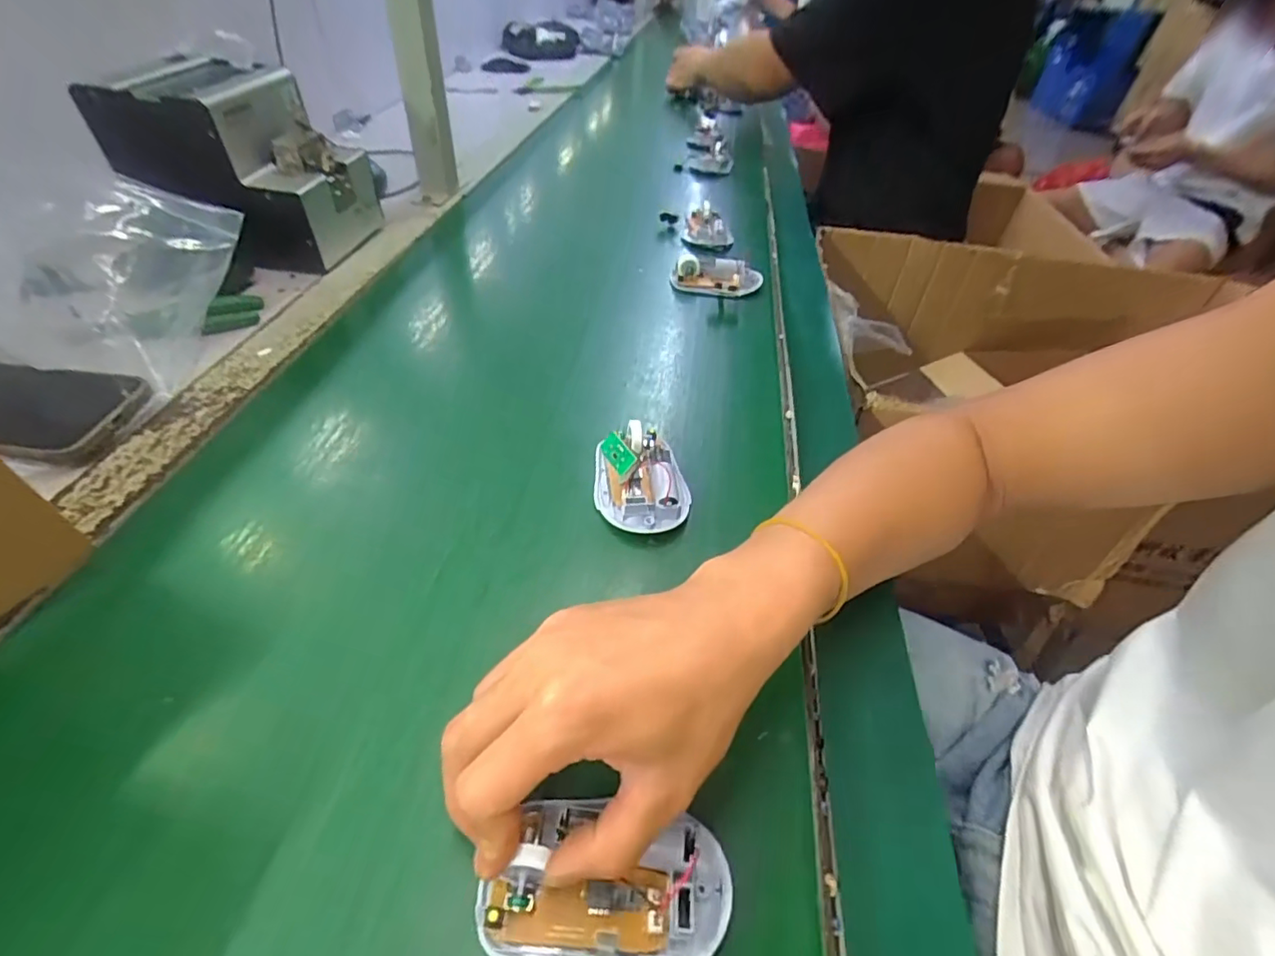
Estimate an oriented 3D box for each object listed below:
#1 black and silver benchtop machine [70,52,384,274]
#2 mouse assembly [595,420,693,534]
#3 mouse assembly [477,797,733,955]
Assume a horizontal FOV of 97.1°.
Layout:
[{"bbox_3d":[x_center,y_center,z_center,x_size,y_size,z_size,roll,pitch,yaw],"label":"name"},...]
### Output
[{"bbox_3d":[-0.380,-0.309,0.560,0.177,0.142,0.131,11,45,6],"label":"black and silver benchtop machine"},{"bbox_3d":[0.004,-0.008,0.368,0.062,0.041,0.089,3,45,-3],"label":"mouse assembly"},{"bbox_3d":[-0.011,0.158,0.208,0.093,0.029,0.062,2,45,-4],"label":"mouse assembly"}]

